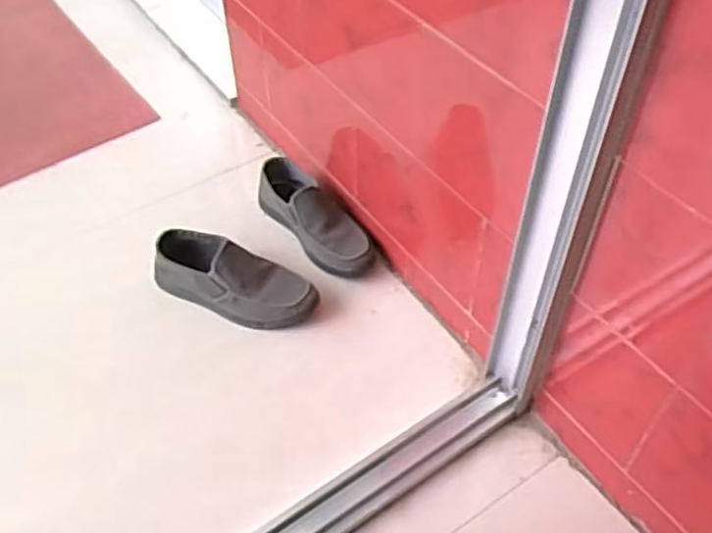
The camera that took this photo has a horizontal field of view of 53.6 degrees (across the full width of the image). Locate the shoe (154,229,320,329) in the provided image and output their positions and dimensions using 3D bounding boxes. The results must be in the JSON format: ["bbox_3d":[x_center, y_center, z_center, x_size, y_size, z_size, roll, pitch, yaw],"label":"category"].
[{"bbox_3d":[-0.196,0.023,1.127,0.260,0.094,0.110,24,53,20],"label":"shoe"}]

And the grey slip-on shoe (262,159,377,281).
[{"bbox_3d":[-0.066,-0.095,1.212,0.107,0.111,0.258,-29,54,-23],"label":"grey slip-on shoe"}]

